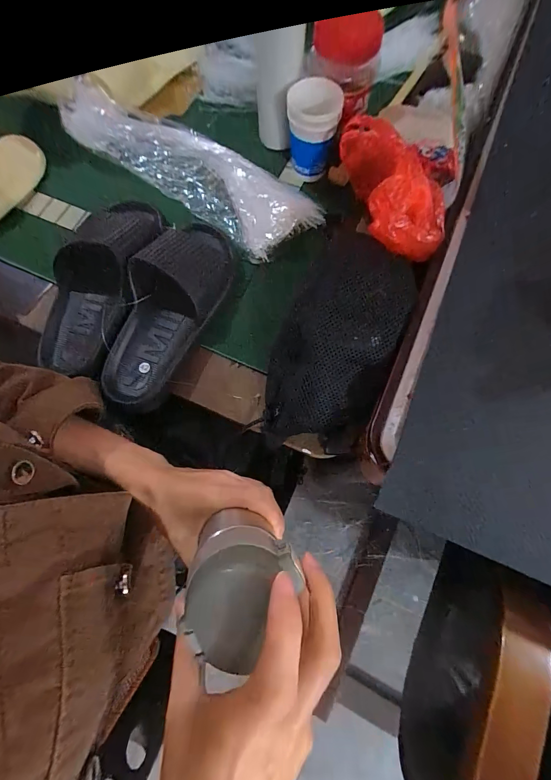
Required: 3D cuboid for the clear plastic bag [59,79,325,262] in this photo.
[{"bbox_3d":[-0.123,-0.321,0.477,0.400,0.061,0.121,36,77,11],"label":"clear plastic bag"}]

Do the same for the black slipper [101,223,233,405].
[{"bbox_3d":[-0.134,-0.110,0.405,0.105,0.065,0.264,24,75,8],"label":"black slipper"}]

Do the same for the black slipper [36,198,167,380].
[{"bbox_3d":[-0.231,-0.148,0.426,0.115,0.056,0.256,14,74,6],"label":"black slipper"}]

